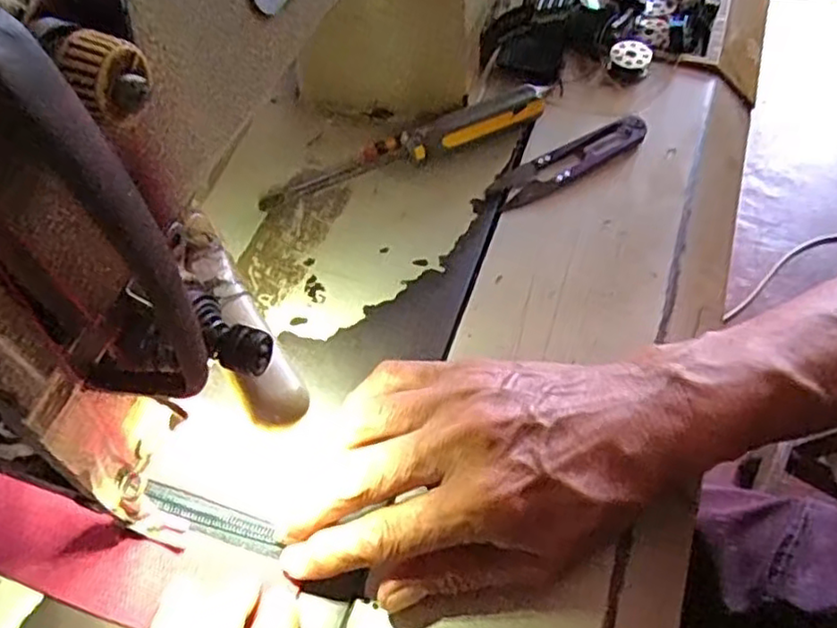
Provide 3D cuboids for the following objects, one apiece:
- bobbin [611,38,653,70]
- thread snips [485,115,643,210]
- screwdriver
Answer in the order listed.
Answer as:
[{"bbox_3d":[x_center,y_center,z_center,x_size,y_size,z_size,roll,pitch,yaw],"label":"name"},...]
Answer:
[{"bbox_3d":[0.130,-0.158,0.414,0.023,0.009,0.019,-18,59,-9],"label":"bobbin"},{"bbox_3d":[0.086,-0.086,0.379,0.097,0.008,0.025,-25,60,-13],"label":"thread snips"},{"bbox_3d":[-0.001,-0.097,0.383,0.181,0.017,0.026,-22,59,-11],"label":"screwdriver"}]

